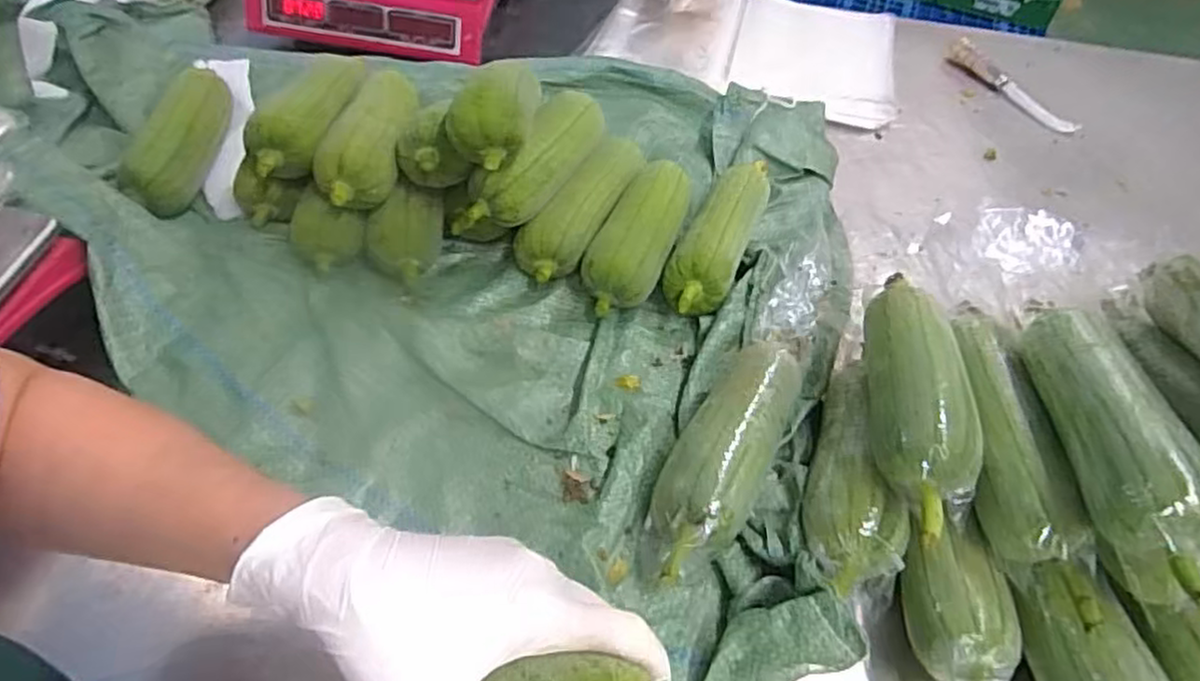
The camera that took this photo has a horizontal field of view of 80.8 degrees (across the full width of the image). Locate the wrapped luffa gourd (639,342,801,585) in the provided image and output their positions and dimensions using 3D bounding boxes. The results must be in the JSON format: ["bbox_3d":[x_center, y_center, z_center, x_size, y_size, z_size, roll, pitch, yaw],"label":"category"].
[{"bbox_3d":[0.092,0.080,0.519,0.067,0.054,0.214,26,53,15],"label":"wrapped luffa gourd"}]

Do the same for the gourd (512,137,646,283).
[{"bbox_3d":[-0.011,-0.134,0.672,0.054,0.053,0.187,26,54,16],"label":"gourd"}]

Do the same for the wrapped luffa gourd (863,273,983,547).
[{"bbox_3d":[0.220,0.037,0.490,0.071,0.062,0.222,15,51,7],"label":"wrapped luffa gourd"}]

